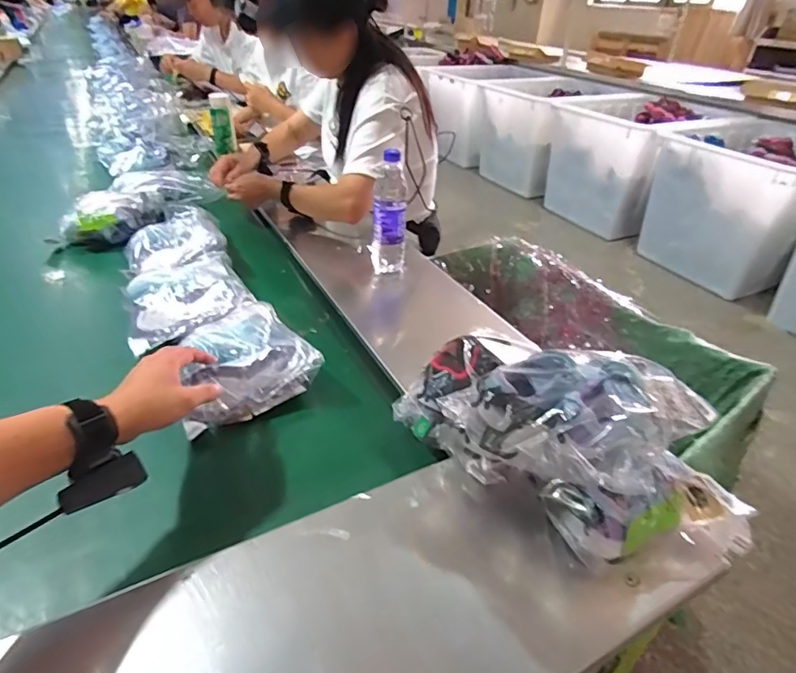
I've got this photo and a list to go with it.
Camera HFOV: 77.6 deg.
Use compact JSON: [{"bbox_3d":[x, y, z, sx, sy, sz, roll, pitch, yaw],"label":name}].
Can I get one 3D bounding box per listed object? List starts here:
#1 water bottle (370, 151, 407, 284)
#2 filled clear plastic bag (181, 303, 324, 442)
[{"bbox_3d":[-0.017,-0.233,0.940,0.062,0.232,0.070,2,35,0],"label":"water bottle"},{"bbox_3d":[-0.233,0.036,0.722,0.179,0.073,0.174,-19,41,-28],"label":"filled clear plastic bag"}]

